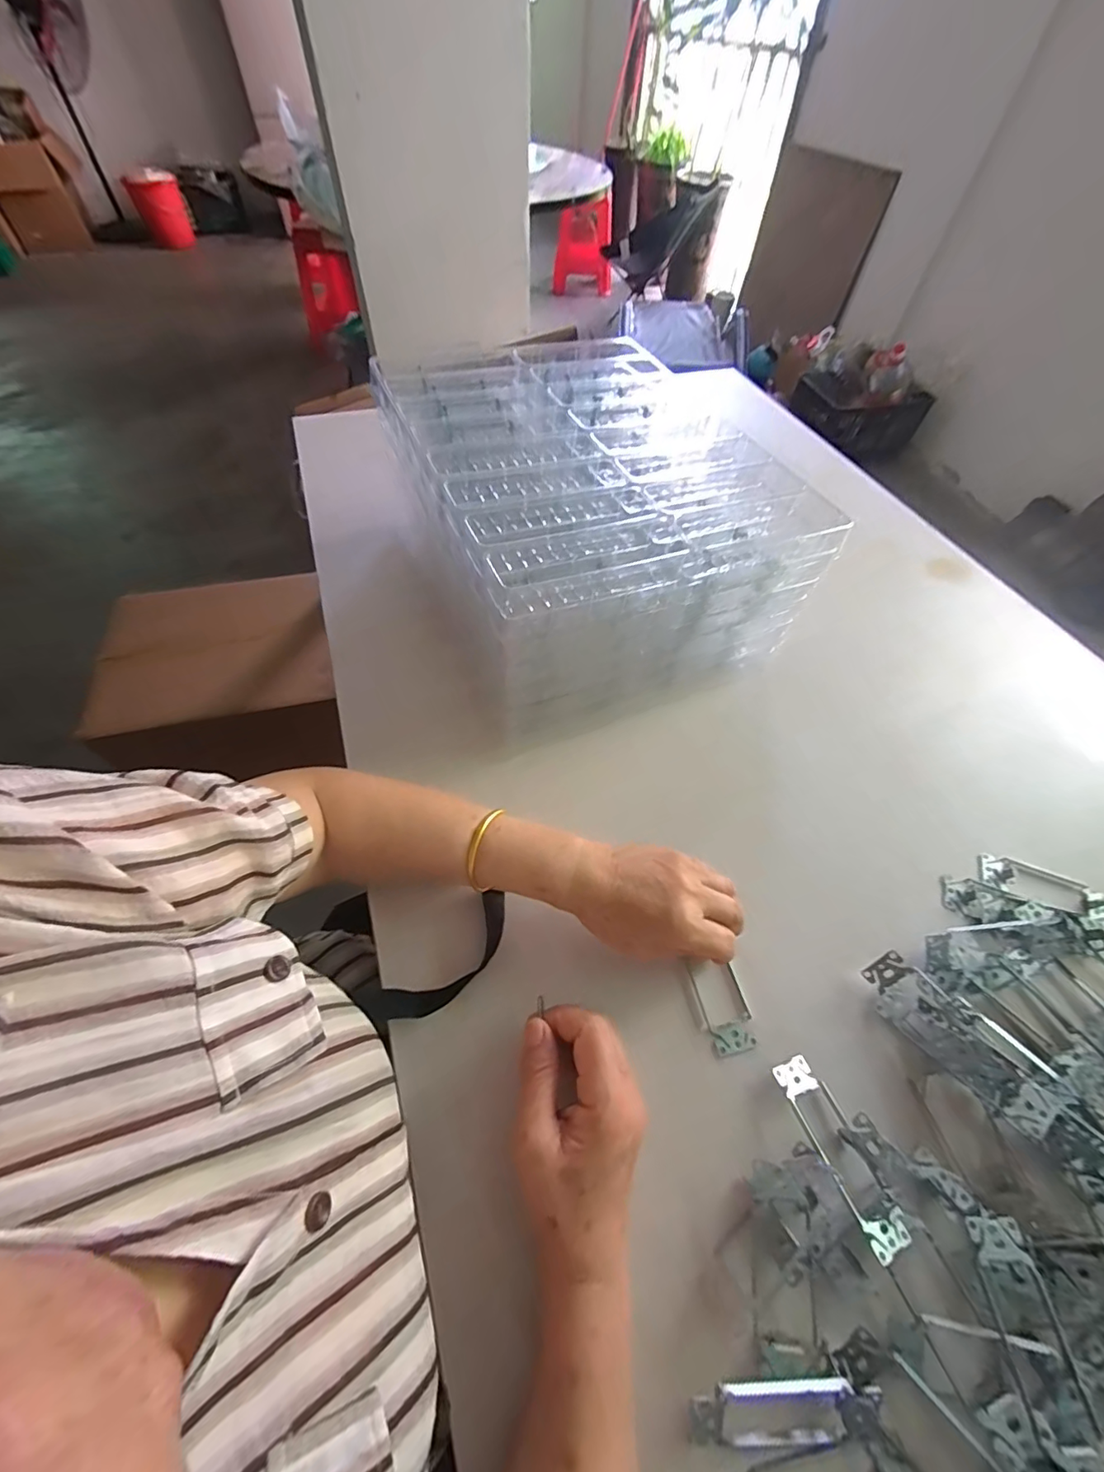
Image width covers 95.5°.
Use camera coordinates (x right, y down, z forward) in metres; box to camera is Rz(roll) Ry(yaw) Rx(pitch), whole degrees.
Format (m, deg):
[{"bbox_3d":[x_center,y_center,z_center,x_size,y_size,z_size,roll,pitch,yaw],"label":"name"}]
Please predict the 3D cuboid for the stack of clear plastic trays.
[{"bbox_3d":[0.028,-0.242,0.569,0.332,0.211,0.409,-21,60,-15],"label":"stack of clear plastic trays"}]

